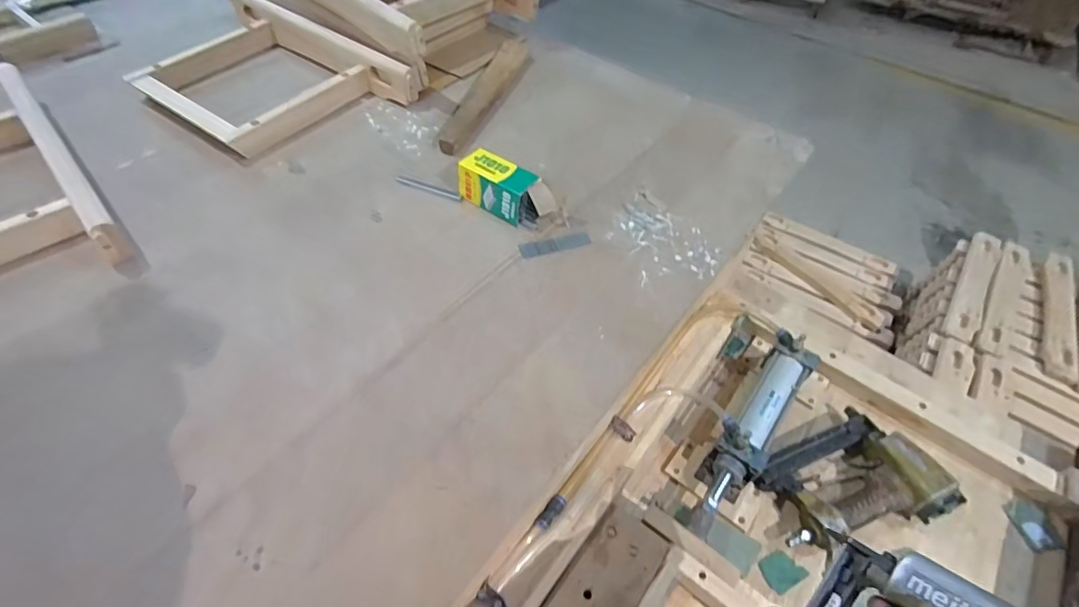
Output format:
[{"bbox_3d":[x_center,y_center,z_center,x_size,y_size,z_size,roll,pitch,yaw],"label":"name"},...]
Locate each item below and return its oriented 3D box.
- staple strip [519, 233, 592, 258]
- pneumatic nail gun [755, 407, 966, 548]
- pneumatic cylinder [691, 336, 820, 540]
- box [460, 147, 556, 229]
[{"bbox_3d":[0.024,-0.087,0.736,0.105,0.005,0.026,-11,54,-11],"label":"staple strip"},{"bbox_3d":[0.406,0.228,0.654,0.217,0.052,0.154,-12,54,-12],"label":"pneumatic nail gun"},{"bbox_3d":[0.285,0.170,0.665,0.067,0.078,0.314,33,58,20],"label":"pneumatic cylinder"},{"bbox_3d":[-0.051,-0.172,0.754,0.151,0.062,0.065,31,57,19],"label":"box"}]

